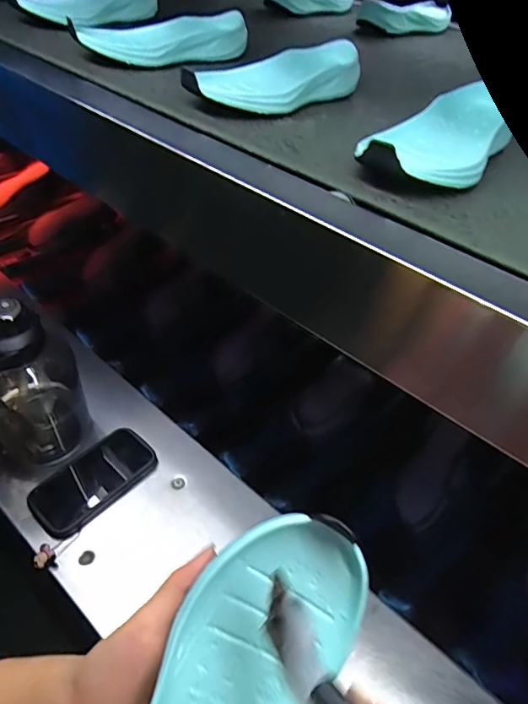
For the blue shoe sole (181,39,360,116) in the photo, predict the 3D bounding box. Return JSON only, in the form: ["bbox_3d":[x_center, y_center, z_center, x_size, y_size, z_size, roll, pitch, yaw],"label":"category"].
[{"bbox_3d":[0.012,-0.277,0.493,0.201,0.047,0.076,-30,53,-32],"label":"blue shoe sole"}]

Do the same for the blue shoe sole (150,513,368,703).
[{"bbox_3d":[-0.021,0.182,0.241,0.080,0.029,0.203,23,72,18],"label":"blue shoe sole"}]

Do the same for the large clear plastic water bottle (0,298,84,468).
[{"bbox_3d":[-0.309,0.040,0.607,0.123,0.225,0.119,-17,47,-22],"label":"large clear plastic water bottle"}]

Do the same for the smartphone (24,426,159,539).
[{"bbox_3d":[-0.223,0.167,0.636,0.085,0.022,0.156,34,50,27],"label":"smartphone"}]

